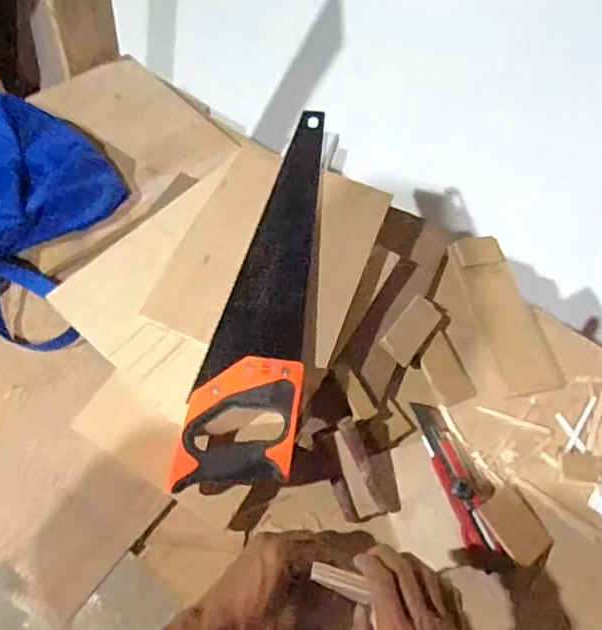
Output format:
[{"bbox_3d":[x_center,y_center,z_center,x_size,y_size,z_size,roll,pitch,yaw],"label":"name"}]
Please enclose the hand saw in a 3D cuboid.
[{"bbox_3d":[-0.035,-0.052,0.675,0.106,0.034,0.494,8,59,1],"label":"hand saw"}]

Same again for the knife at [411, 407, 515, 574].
[{"bbox_3d":[0.166,0.180,0.631,0.037,0.023,0.187,-14,61,-13],"label":"knife"}]

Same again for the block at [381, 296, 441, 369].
[{"bbox_3d":[0.133,0.018,0.708,0.042,0.013,0.087,33,62,15],"label":"block"}]

